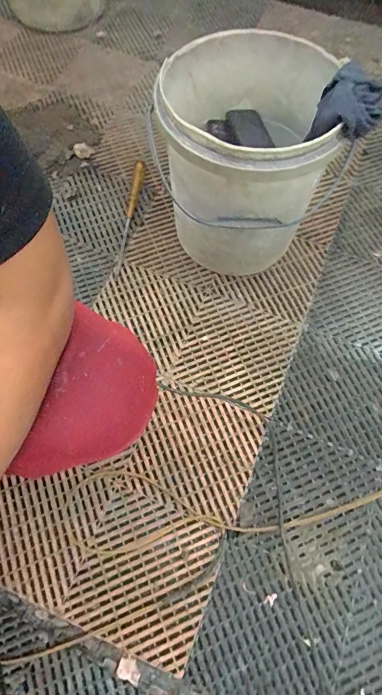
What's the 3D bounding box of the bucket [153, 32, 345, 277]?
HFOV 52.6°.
[{"bbox_3d":[0.084,-0.327,0.701,0.247,0.319,0.297,6,68,2],"label":"bucket"}]

